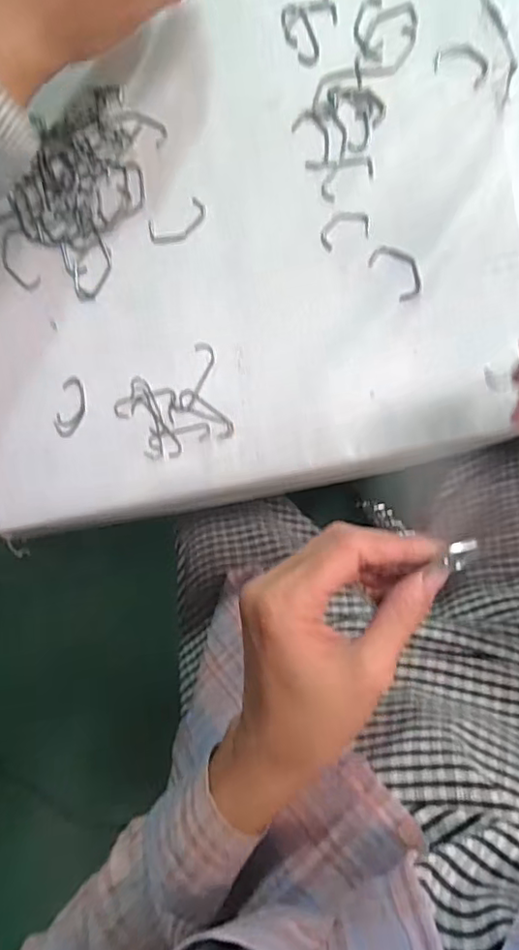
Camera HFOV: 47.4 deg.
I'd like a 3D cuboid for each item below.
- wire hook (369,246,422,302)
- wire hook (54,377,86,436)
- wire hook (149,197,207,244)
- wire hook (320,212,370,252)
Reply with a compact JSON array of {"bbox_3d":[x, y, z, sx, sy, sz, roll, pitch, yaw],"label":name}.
[{"bbox_3d":[0.086,-0.126,0.363,0.022,0.004,0.039,-41,88,6],"label":"wire hook"},{"bbox_3d":[-0.123,-0.044,0.390,0.019,0.004,0.040,17,94,5],"label":"wire hook"},{"bbox_3d":[-0.052,-0.160,0.377,0.039,0.004,0.020,-25,90,6],"label":"wire hook"},{"bbox_3d":[0.053,-0.154,0.368,0.031,0.004,0.020,-19,91,6],"label":"wire hook"}]

